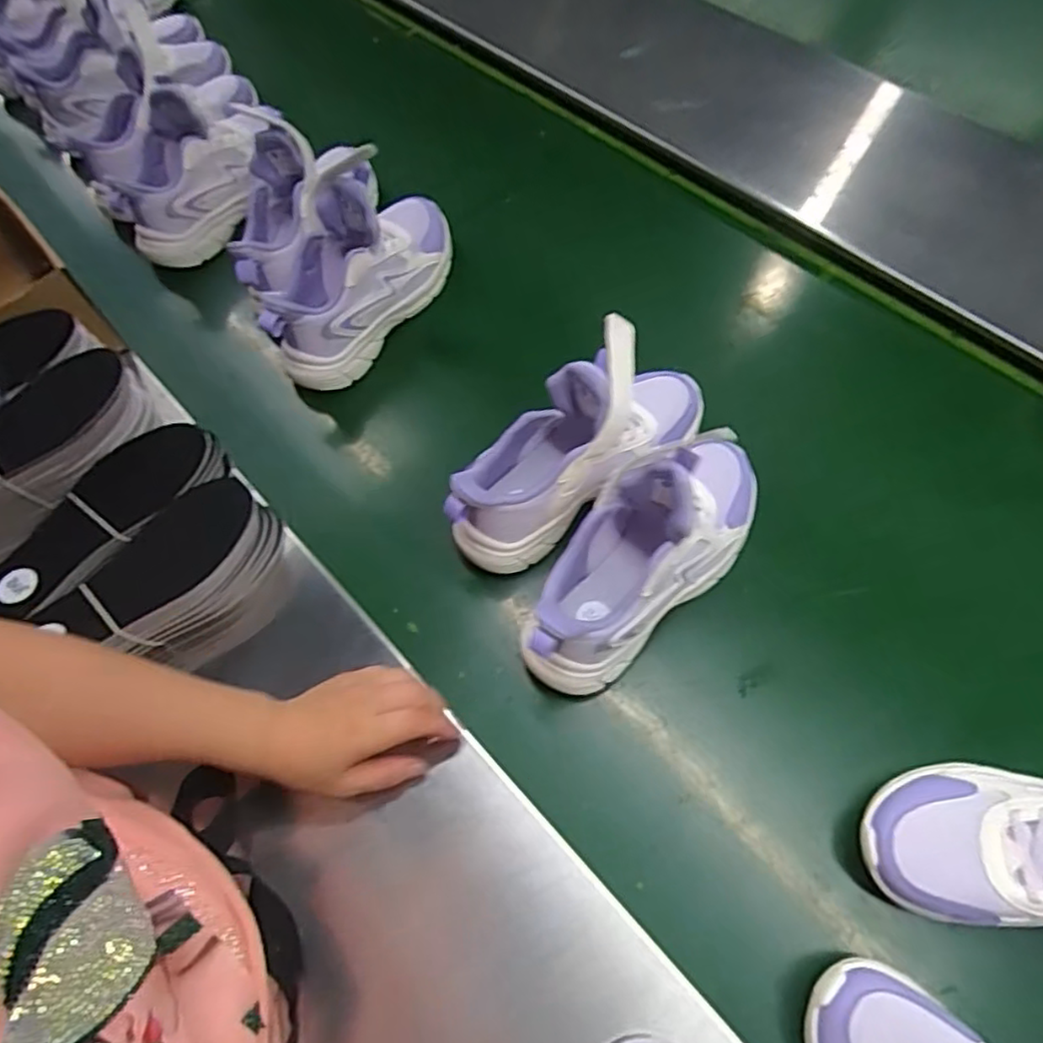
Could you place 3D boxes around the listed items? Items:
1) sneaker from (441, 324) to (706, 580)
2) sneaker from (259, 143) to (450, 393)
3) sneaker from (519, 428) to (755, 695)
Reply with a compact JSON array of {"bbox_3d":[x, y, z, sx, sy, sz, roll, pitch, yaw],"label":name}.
[{"bbox_3d":[0.041,-0.066,0.522,0.229,0.145,0.073,-39,65,-12],"label":"sneaker"},{"bbox_3d":[-0.155,-0.243,0.620,0.077,0.130,0.222,29,71,20],"label":"sneaker"},{"bbox_3d":[0.094,0.020,0.485,0.228,0.135,0.082,-40,65,-13],"label":"sneaker"}]

